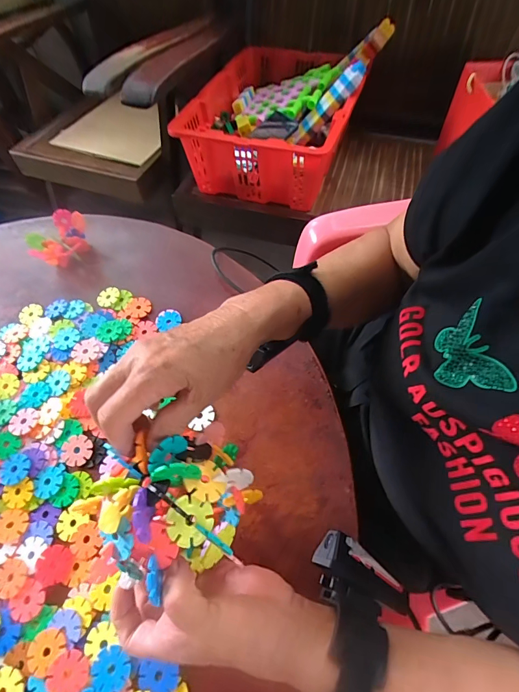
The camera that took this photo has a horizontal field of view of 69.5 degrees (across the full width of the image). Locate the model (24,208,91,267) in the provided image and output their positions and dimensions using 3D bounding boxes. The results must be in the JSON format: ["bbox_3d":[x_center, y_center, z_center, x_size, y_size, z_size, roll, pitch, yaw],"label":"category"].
[{"bbox_3d":[-0.289,-0.150,0.542,0.078,0.048,0.080,-16,61,-4],"label":"model"}]

